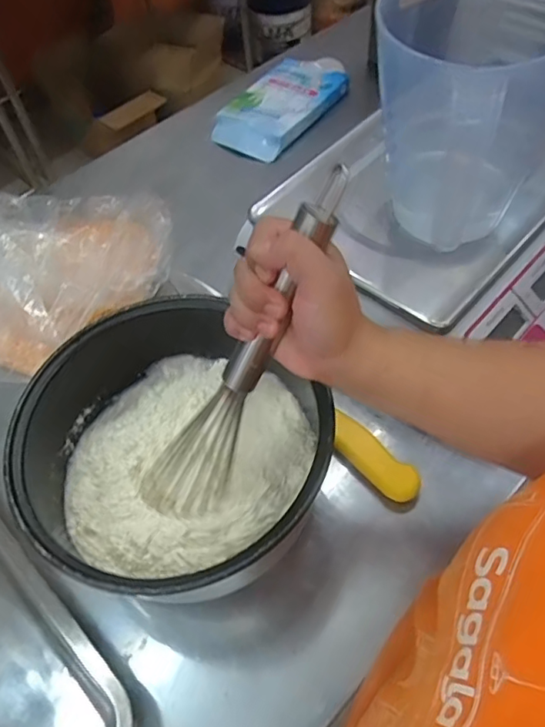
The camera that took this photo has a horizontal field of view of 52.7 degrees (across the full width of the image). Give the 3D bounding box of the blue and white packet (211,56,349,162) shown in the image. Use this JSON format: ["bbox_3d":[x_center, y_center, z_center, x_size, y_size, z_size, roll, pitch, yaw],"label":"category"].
[{"bbox_3d":[0.019,-0.387,0.814,0.123,0.036,0.234,29,62,22],"label":"blue and white packet"}]

